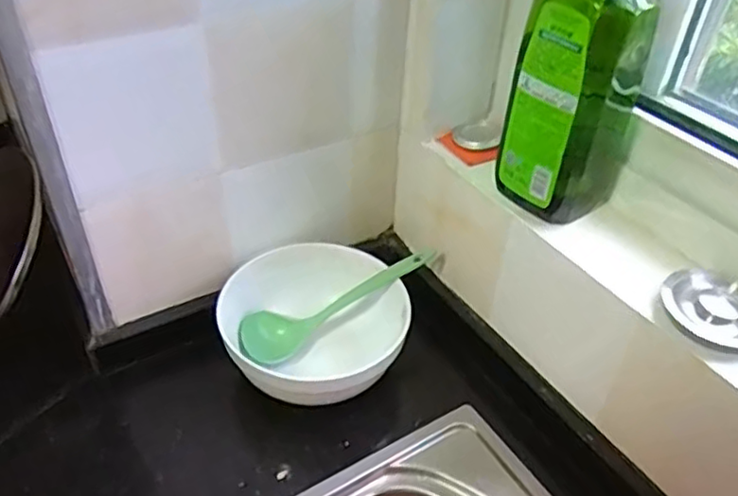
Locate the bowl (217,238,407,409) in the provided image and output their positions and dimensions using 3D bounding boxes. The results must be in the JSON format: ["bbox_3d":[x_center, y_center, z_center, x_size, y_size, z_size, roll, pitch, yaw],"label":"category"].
[{"bbox_3d":[-0.054,0.092,0.703,0.189,0.095,0.189,1,39,-1],"label":"bowl"}]

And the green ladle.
[{"bbox_3d":[-0.035,0.058,0.723,0.230,0.040,0.051,-28,44,-3],"label":"green ladle"}]

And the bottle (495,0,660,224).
[{"bbox_3d":[0.181,-0.153,0.548,0.096,0.260,0.077,-20,44,-24],"label":"bottle"}]

